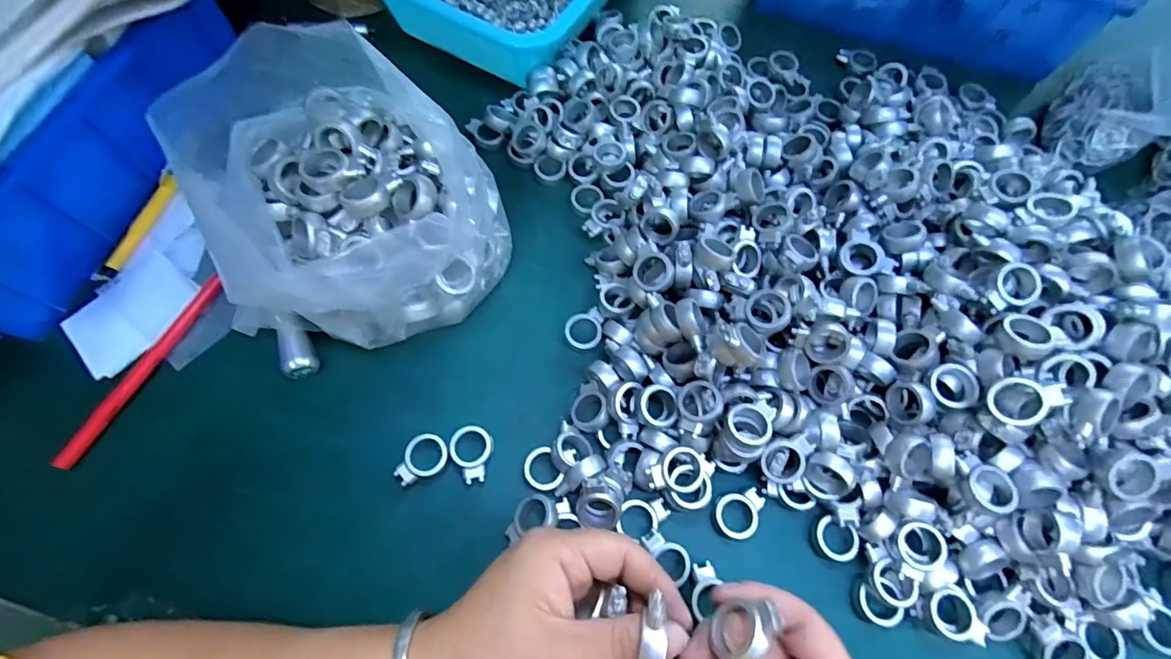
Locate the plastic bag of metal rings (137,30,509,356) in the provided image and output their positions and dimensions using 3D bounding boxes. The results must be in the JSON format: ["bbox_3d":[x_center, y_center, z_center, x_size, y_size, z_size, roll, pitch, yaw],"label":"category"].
[{"bbox_3d":[-0.149,-0.081,0.316,0.178,0.109,0.165,-23,72,-9],"label":"plastic bag of metal rings"}]

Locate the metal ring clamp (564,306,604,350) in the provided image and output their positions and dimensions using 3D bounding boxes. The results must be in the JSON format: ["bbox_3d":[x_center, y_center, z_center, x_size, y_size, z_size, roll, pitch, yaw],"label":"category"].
[{"bbox_3d":[-0.001,-0.001,0.352,0.026,0.005,0.031,5,70,1],"label":"metal ring clamp"}]

